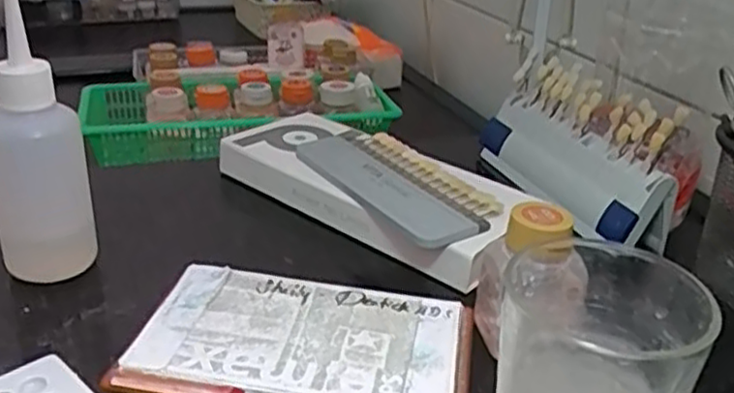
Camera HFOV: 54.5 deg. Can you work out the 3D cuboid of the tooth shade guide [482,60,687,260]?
[{"bbox_3d":[0.142,-0.035,0.495,0.044,0.083,0.166,-8,31,-22],"label":"tooth shade guide"}]

